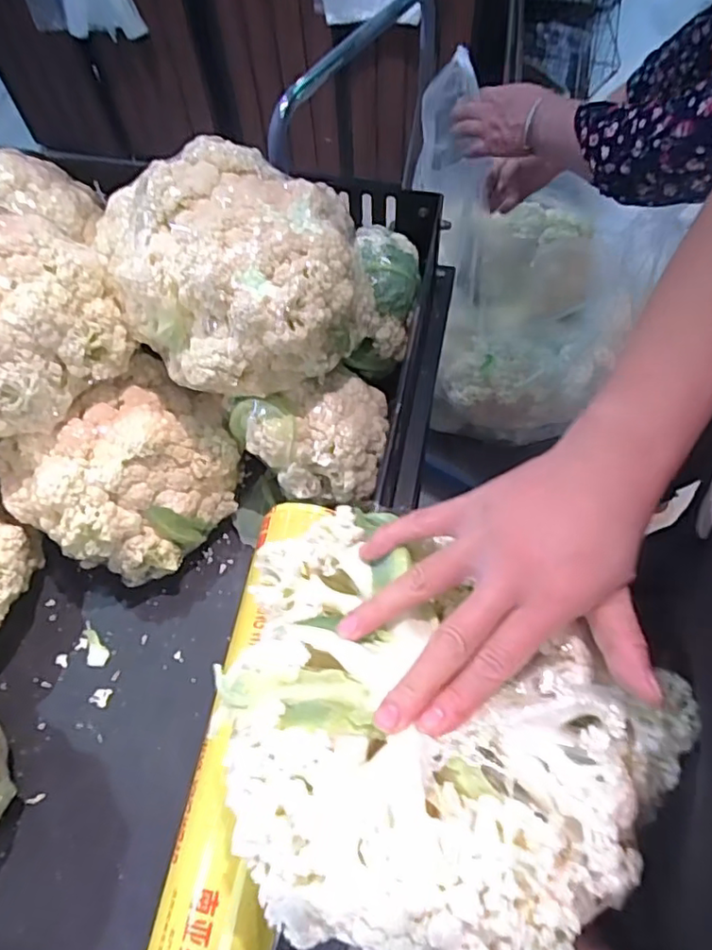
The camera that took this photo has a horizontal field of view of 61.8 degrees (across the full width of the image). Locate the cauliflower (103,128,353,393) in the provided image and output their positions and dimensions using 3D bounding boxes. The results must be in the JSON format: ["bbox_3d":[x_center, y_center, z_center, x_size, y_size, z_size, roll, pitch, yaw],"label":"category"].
[{"bbox_3d":[-0.095,-0.169,0.483,0.181,0.110,0.174,0,62,0],"label":"cauliflower"}]

